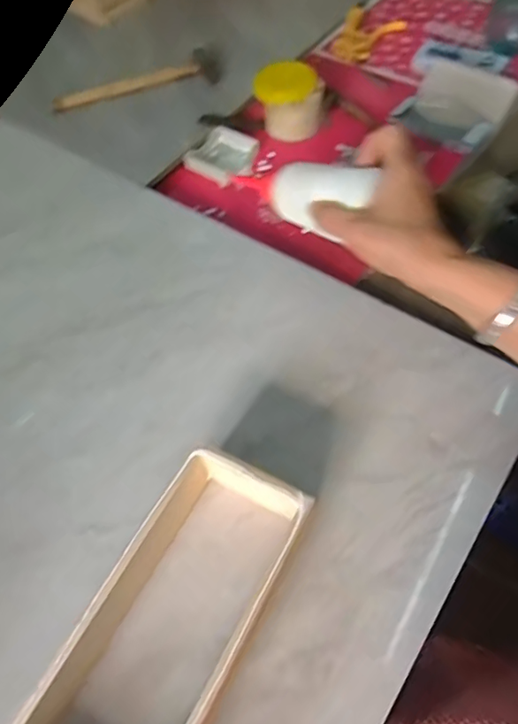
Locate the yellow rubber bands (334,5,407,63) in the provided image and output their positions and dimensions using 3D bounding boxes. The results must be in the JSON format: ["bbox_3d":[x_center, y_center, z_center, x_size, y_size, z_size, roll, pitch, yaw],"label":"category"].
[{"bbox_3d":[0.161,-0.527,0.800,0.099,0.018,0.135,32,66,21],"label":"yellow rubber bands"}]

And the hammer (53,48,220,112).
[{"bbox_3d":[-0.183,-0.413,0.748,0.251,0.027,0.061,-16,59,-5],"label":"hammer"}]

